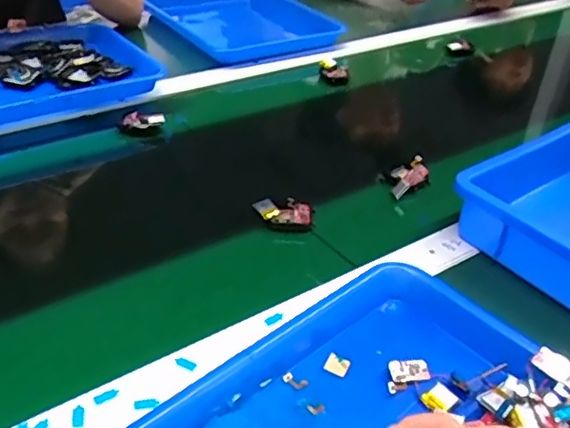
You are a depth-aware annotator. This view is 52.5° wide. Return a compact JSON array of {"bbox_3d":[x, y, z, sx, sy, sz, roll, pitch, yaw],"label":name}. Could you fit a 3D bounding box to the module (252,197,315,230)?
[{"bbox_3d":[-0.001,-0.003,0.555,0.055,0.022,0.033,2,37,-3],"label":"module"}]

